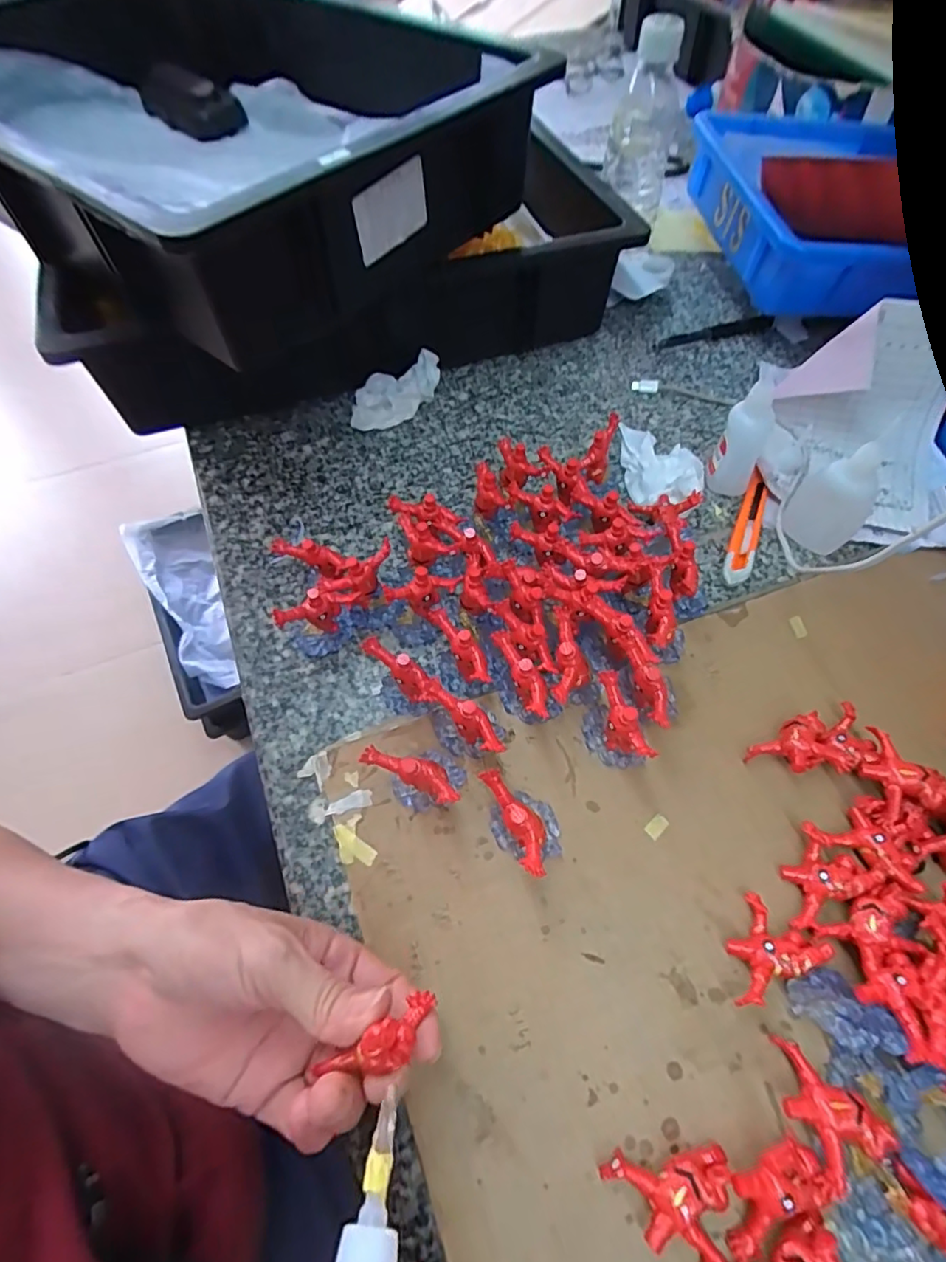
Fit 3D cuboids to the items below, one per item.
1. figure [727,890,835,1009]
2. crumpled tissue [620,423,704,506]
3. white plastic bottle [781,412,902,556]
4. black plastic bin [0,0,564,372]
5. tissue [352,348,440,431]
[{"bbox_3d":[0.133,0.151,0.264,0.035,0.015,0.044,38,67,23],"label":"figure"},{"bbox_3d":[0.141,-0.124,0.431,0.058,0.025,0.067,6,59,7],"label":"crumpled tissue"},{"bbox_3d":[0.241,-0.093,0.378,0.030,0.081,0.041,-35,63,-18],"label":"white plastic bottle"},{"bbox_3d":[-0.206,-0.368,0.422,0.446,0.109,0.294,35,66,19],"label":"black plastic bin"},{"bbox_3d":[-0.061,-0.193,0.470,0.031,0.032,0.086,30,64,20],"label":"tissue"}]

